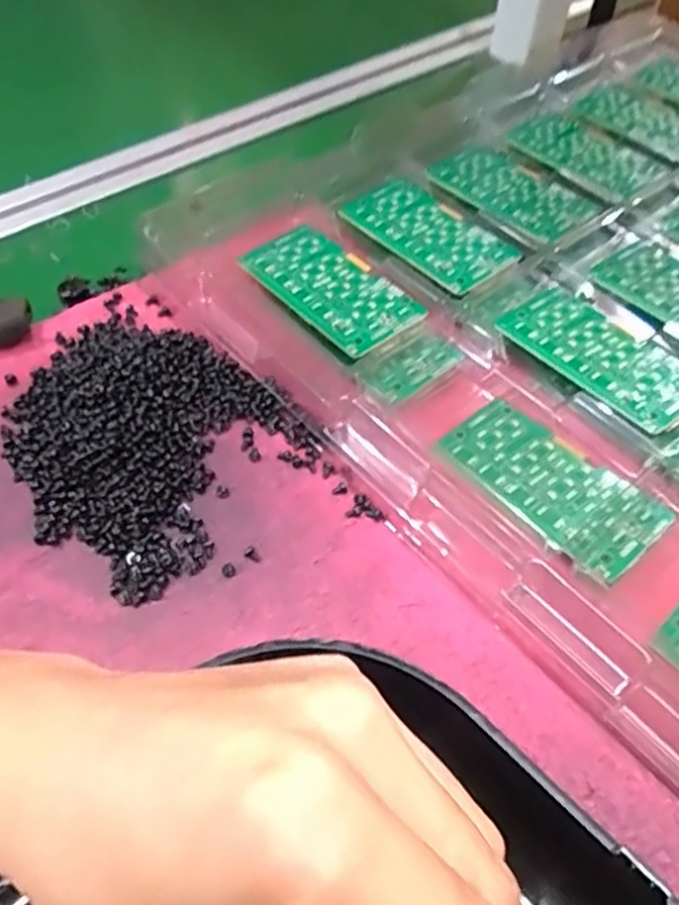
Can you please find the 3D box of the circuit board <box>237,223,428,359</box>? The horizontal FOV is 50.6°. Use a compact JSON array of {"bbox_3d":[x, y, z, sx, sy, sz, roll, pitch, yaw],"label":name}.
[{"bbox_3d":[-0.005,-0.083,0.356,0.049,0.006,0.092,-34,62,-23],"label":"circuit board"}]

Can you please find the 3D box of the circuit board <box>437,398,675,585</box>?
[{"bbox_3d":[0.091,0.011,0.305,0.045,0.005,0.093,-32,61,-21],"label":"circuit board"}]

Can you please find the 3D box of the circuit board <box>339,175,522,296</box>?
[{"bbox_3d":[0.047,-0.119,0.386,0.052,0.004,0.093,-32,61,-22],"label":"circuit board"}]

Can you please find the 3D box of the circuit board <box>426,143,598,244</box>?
[{"bbox_3d":[0.098,-0.151,0.416,0.054,0.006,0.088,-30,60,-20],"label":"circuit board"}]

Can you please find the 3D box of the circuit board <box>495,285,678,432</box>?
[{"bbox_3d":[0.124,-0.047,0.338,0.049,0.010,0.093,-35,62,-23],"label":"circuit board"}]

